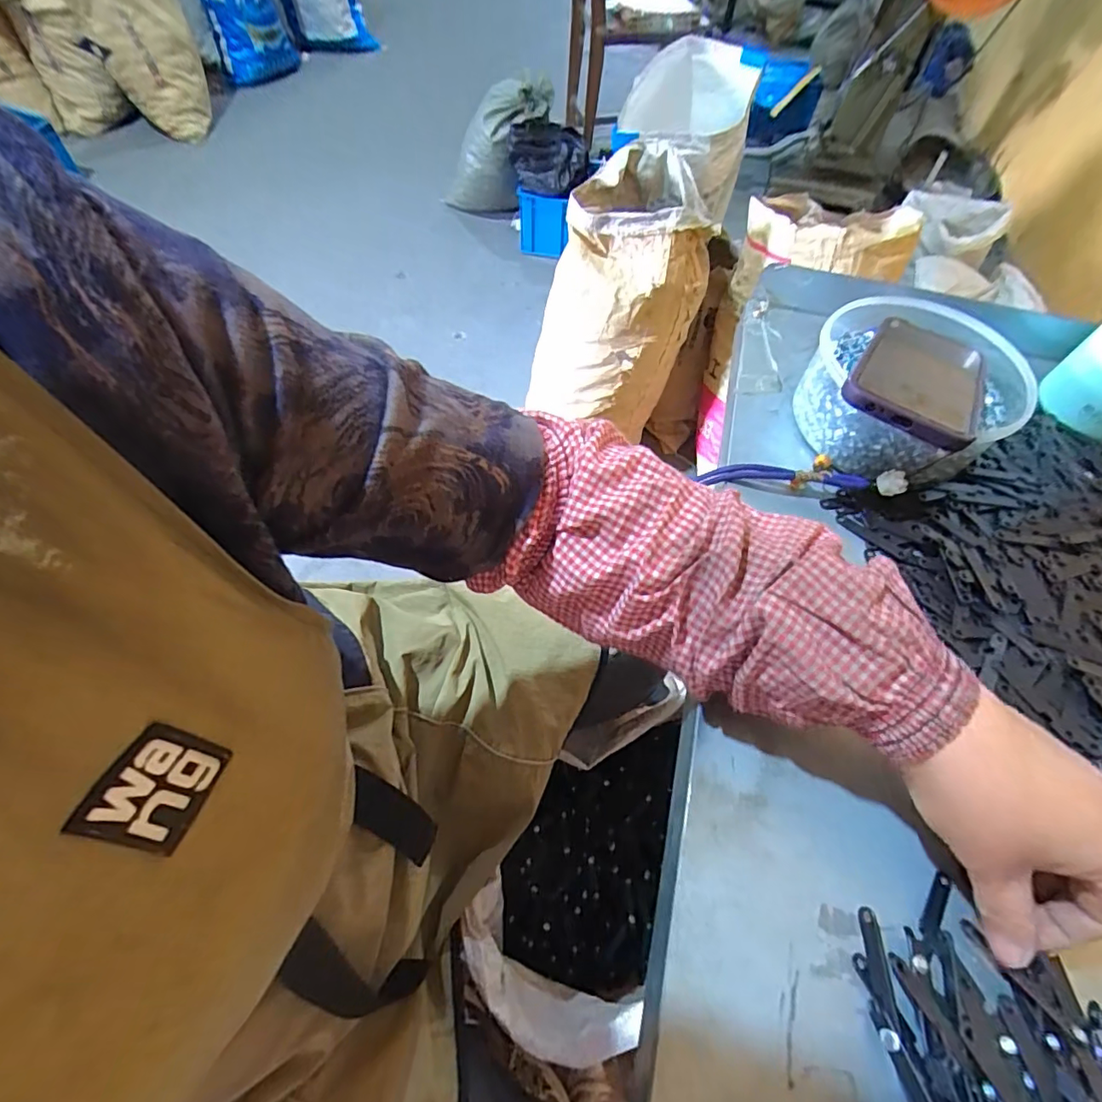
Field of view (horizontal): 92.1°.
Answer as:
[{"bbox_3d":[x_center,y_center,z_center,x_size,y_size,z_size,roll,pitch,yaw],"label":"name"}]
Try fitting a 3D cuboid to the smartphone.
[{"bbox_3d":[0.266,-0.128,0.383,0.079,0.019,0.168,30,49,18],"label":"smartphone"}]

